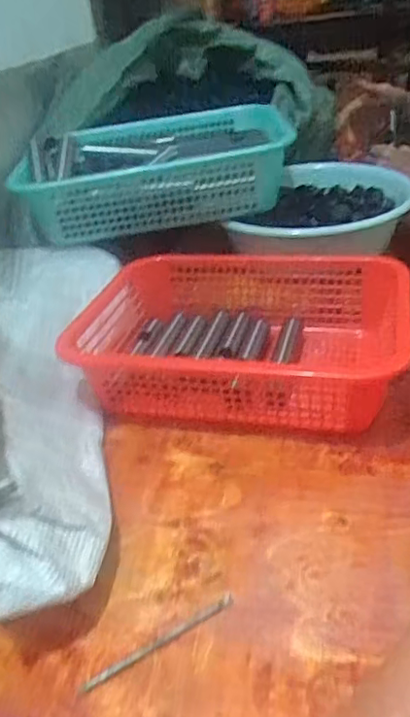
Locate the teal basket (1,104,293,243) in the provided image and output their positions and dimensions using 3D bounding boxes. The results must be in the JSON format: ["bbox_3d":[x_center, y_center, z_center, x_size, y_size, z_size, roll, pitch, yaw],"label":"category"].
[{"bbox_3d":[-0.062,-0.263,0.807,0.358,0.117,0.190,-8,32,-1],"label":"teal basket"}]

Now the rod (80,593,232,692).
[{"bbox_3d":[-0.030,0.191,0.388,0.114,0.004,0.008,-22,34,-23],"label":"rod"}]

